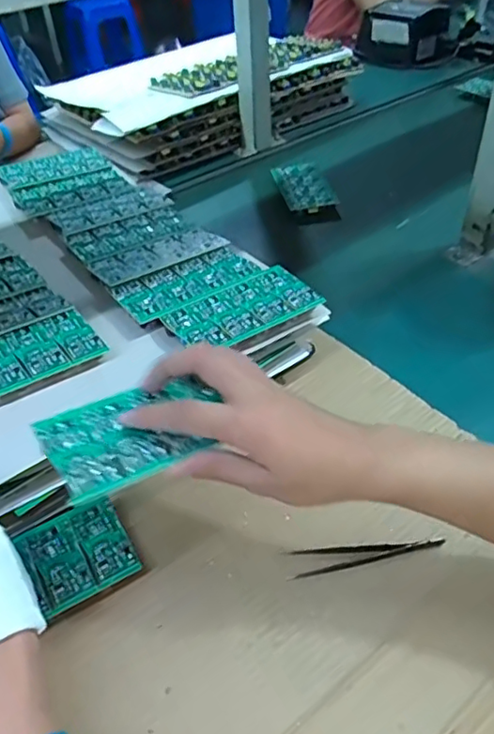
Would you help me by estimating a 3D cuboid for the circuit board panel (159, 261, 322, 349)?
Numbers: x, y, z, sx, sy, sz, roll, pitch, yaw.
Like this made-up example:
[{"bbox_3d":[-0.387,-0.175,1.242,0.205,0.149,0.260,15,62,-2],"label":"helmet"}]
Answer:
[{"bbox_3d":[-0.004,-0.055,0.532,0.134,0.007,0.067,-27,48,-22],"label":"circuit board panel"}]

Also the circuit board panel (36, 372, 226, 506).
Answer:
[{"bbox_3d":[-0.073,0.041,0.394,0.118,0.006,0.074,-19,47,-30],"label":"circuit board panel"}]

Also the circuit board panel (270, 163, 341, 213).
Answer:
[{"bbox_3d":[0.086,-0.277,0.895,0.074,0.012,0.124,-13,46,-6],"label":"circuit board panel"}]

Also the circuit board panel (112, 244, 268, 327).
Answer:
[{"bbox_3d":[-0.057,-0.084,0.564,0.135,0.010,0.065,-29,49,-24],"label":"circuit board panel"}]

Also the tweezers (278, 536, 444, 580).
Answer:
[{"bbox_3d":[0.091,0.142,0.456,0.122,0.006,0.020,-10,44,-6],"label":"tweezers"}]

